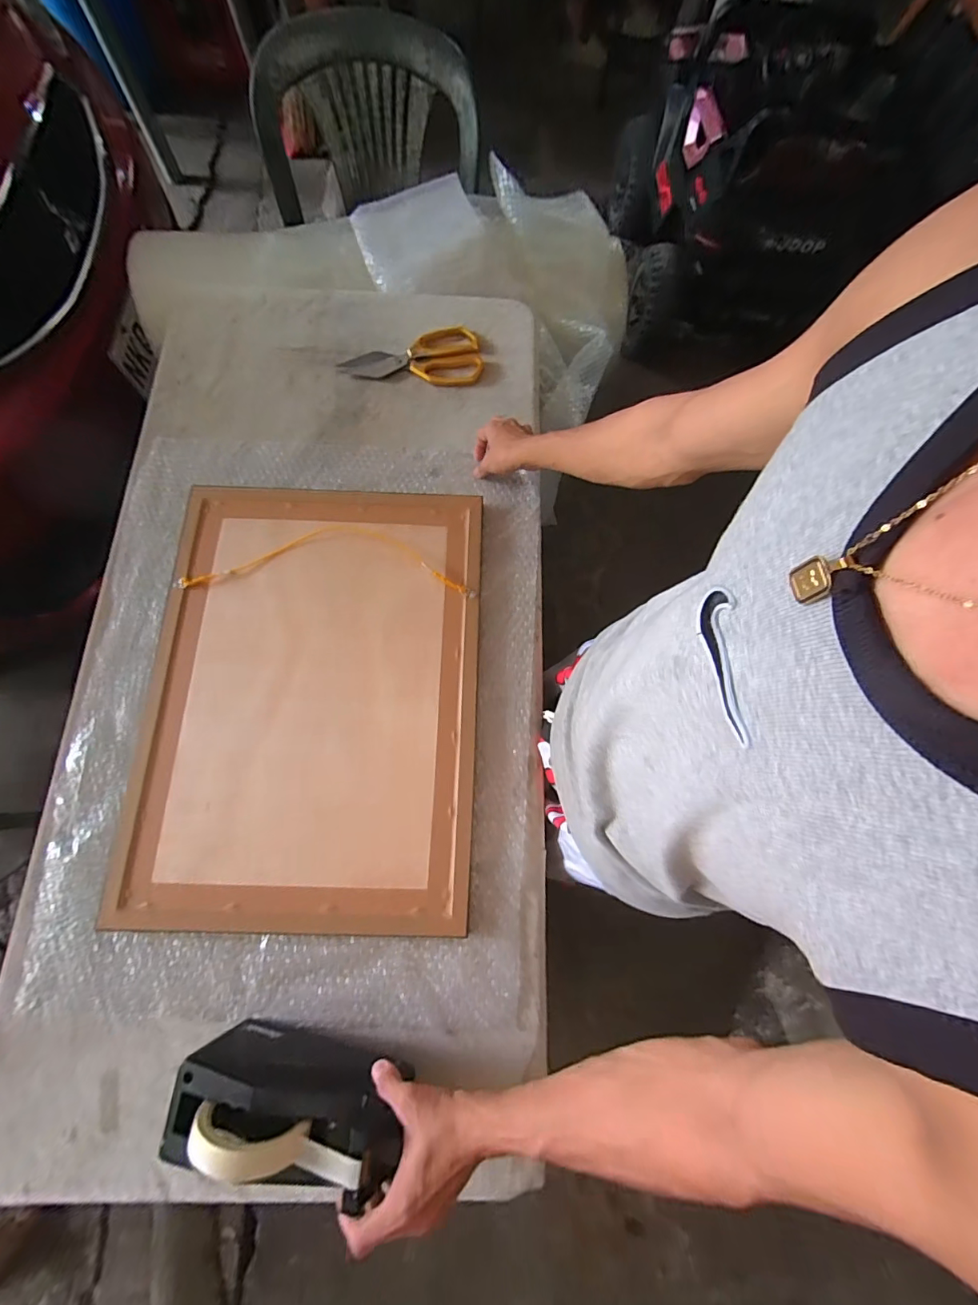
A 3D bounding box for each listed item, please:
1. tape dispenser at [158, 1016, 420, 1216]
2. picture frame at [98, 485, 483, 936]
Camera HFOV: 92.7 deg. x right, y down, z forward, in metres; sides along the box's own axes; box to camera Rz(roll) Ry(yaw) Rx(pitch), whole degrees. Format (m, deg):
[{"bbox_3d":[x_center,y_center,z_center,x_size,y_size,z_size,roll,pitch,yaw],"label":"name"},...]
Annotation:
[{"bbox_3d":[-0.187,0.419,0.432,0.202,0.128,0.075,7,75,2],"label":"tape dispenser"},{"bbox_3d":[-0.226,0.043,0.598,0.417,0.022,0.555,2,74,-3],"label":"picture frame"}]

